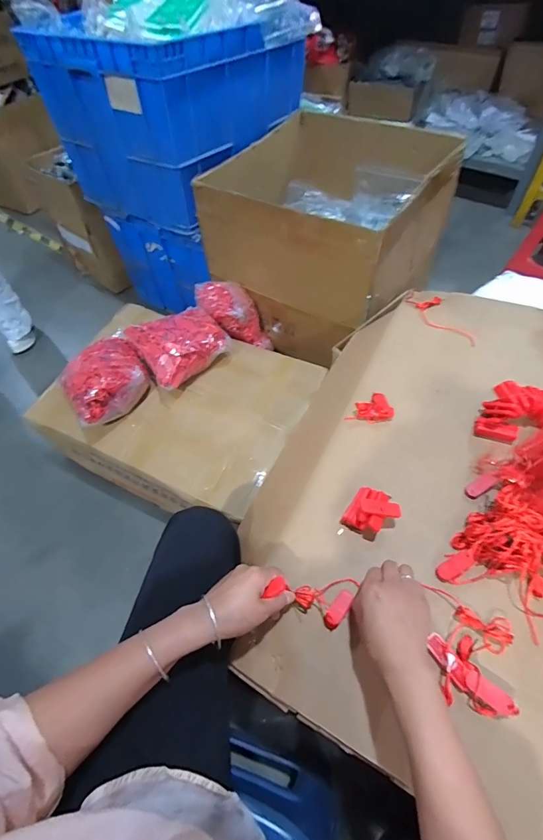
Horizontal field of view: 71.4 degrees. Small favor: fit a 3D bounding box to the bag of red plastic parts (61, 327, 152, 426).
[{"bbox_3d":[-0.398,-0.107,0.904,0.186,0.102,0.198,-27,58,-14],"label":"bag of red plastic parts"}]

